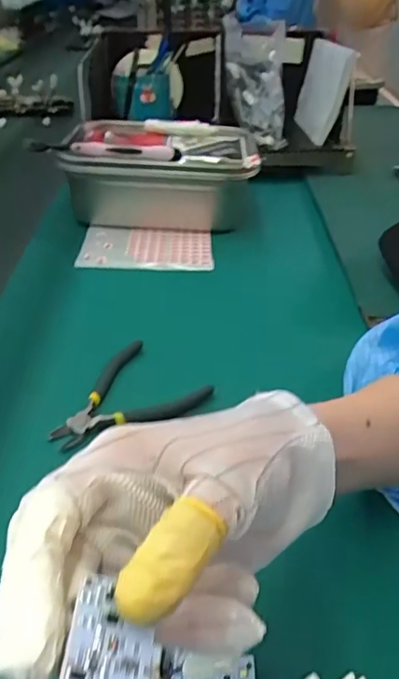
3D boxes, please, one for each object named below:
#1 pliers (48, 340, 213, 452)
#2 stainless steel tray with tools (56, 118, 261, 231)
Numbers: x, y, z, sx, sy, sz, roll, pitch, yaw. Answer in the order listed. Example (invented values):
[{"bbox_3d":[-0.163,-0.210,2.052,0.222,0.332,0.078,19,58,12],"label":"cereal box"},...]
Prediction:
[{"bbox_3d":[-0.064,0.042,0.436,0.126,0.024,0.096,-16,40,-20],"label":"pliers"},{"bbox_3d":[-0.052,-0.214,0.697,0.230,0.102,0.162,2,37,3],"label":"stainless steel tray with tools"}]

